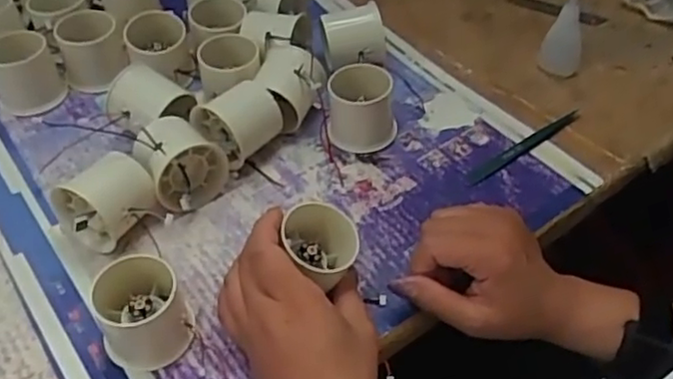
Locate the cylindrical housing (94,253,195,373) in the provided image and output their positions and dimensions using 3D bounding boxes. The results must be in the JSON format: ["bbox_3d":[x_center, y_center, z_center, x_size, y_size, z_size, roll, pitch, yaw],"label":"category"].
[{"bbox_3d":[-0.120,0.076,0.417,0.053,0.047,0.051,0,47,0],"label":"cylindrical housing"}]

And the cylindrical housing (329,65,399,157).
[{"bbox_3d":[0.020,-0.066,0.542,0.055,0.050,0.050,0,47,0],"label":"cylindrical housing"}]

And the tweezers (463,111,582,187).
[{"bbox_3d":[0.154,-0.036,0.546,0.125,0.007,0.012,-27,52,-23],"label":"tweezers"}]

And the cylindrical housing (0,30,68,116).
[{"bbox_3d":[-0.264,-0.099,0.570,0.055,0.053,0.053,0,47,0],"label":"cylindrical housing"}]

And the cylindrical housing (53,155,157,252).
[{"bbox_3d":[-0.161,0.009,0.476,0.063,0.051,0.050,-30,53,-25],"label":"cylindrical housing"}]

